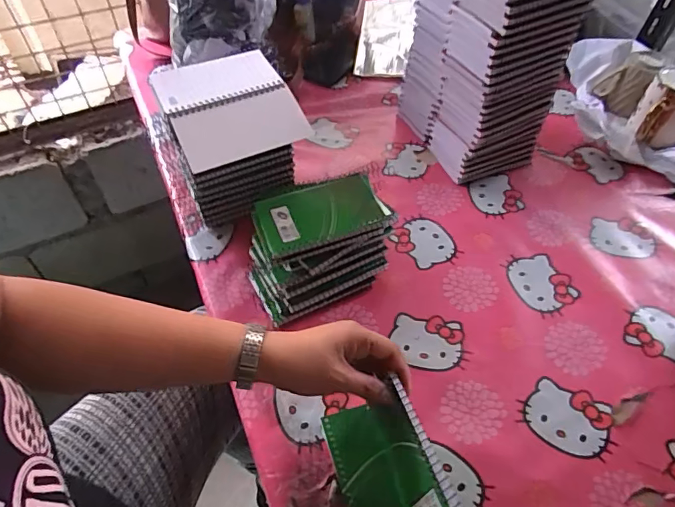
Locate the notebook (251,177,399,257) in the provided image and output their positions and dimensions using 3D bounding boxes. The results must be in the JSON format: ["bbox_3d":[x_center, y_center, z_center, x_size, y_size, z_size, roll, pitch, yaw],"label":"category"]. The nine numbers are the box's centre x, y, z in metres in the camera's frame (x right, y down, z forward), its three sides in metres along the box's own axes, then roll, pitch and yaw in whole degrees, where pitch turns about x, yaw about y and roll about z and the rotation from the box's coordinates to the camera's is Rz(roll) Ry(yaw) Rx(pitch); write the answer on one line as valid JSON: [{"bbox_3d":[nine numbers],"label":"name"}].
[{"bbox_3d":[-0.014,-0.044,0.536,0.146,0.018,0.080,-17,54,-13],"label":"notebook"}]

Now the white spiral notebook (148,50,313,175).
[{"bbox_3d":[-0.117,-0.159,0.514,0.128,0.027,0.162,-22,55,-17],"label":"white spiral notebook"}]

